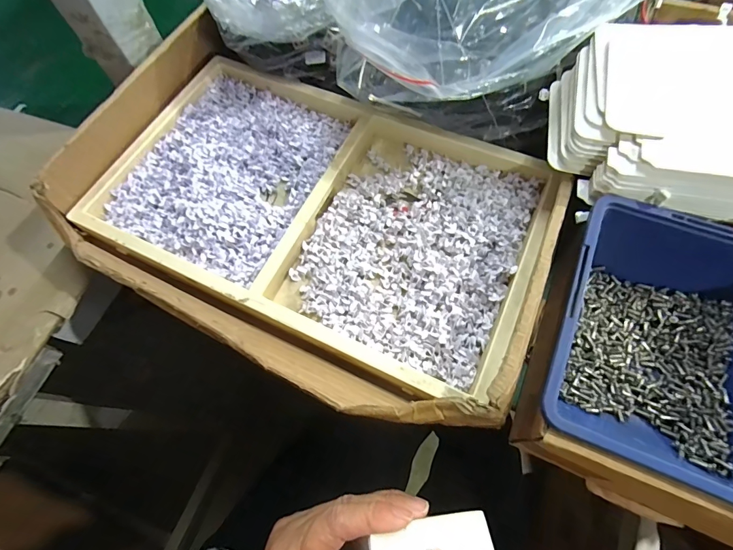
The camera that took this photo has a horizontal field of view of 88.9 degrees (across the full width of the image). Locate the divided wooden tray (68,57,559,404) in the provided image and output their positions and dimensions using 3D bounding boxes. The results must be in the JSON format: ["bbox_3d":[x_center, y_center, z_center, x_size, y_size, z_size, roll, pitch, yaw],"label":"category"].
[{"bbox_3d":[-0.036,-0.055,0.283,0.315,0.027,0.190,23,69,12],"label":"divided wooden tray"}]

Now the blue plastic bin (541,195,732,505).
[{"bbox_3d":[0.171,0.043,0.214,0.129,0.060,0.140,21,69,12],"label":"blue plastic bin"}]

